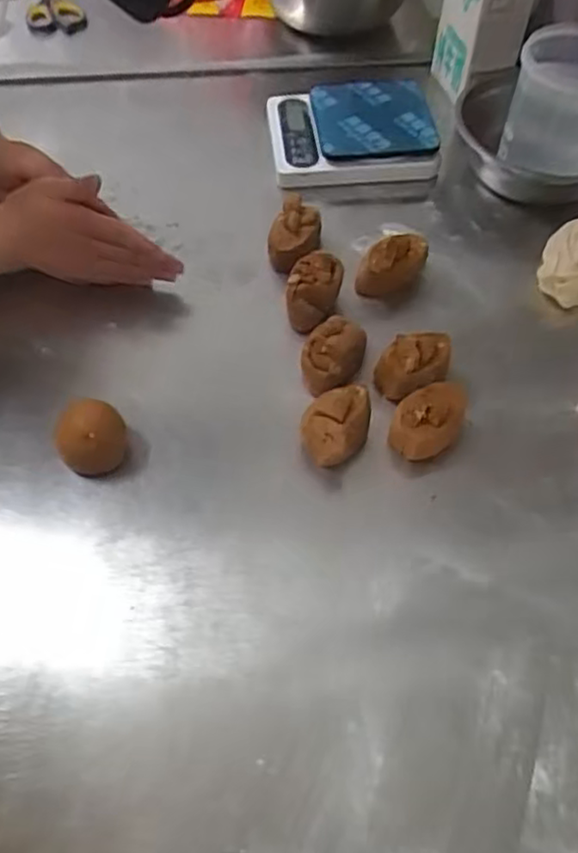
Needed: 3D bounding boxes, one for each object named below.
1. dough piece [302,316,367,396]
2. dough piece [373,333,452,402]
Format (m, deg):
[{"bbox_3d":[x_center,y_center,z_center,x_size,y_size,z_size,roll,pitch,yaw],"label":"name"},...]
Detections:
[{"bbox_3d":[0.037,-0.061,0.581,0.045,0.046,0.063,31,62,19],"label":"dough piece"},{"bbox_3d":[0.103,-0.051,0.567,0.056,0.054,0.051,13,58,9],"label":"dough piece"}]

